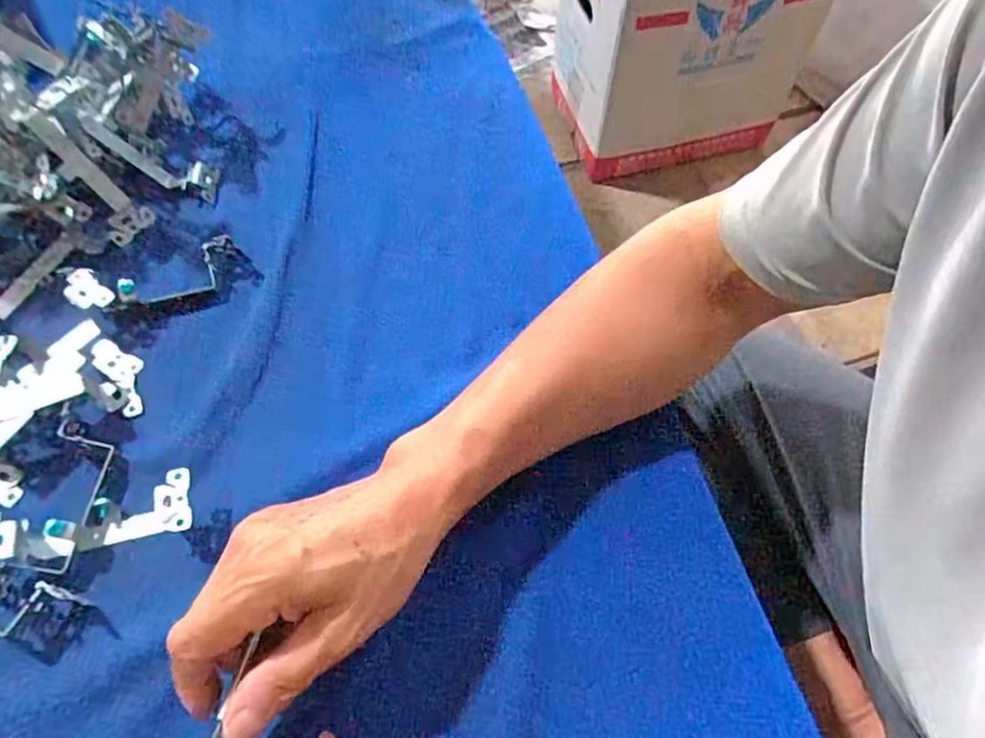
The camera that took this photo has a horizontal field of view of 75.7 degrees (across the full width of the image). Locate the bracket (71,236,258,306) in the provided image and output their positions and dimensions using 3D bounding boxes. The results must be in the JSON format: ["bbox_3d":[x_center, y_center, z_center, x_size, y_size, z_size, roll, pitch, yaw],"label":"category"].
[{"bbox_3d":[-0.212,-0.062,0.411,0.110,0.020,0.032,-16,63,-23],"label":"bracket"}]

